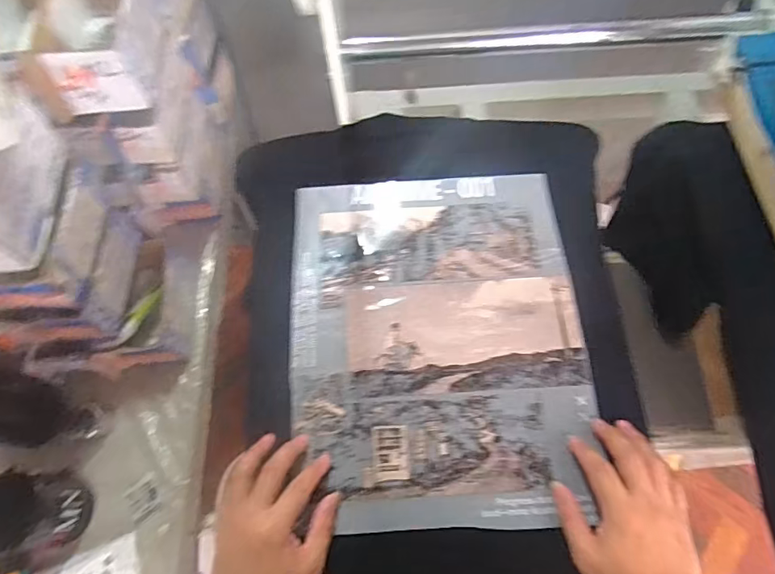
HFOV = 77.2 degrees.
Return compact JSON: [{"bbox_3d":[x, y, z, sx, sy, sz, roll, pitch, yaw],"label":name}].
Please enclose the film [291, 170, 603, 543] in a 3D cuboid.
[{"bbox_3d":[0.054,0.047,0.539,0.315,0.011,0.393,-4,66,0],"label":"film"}]

